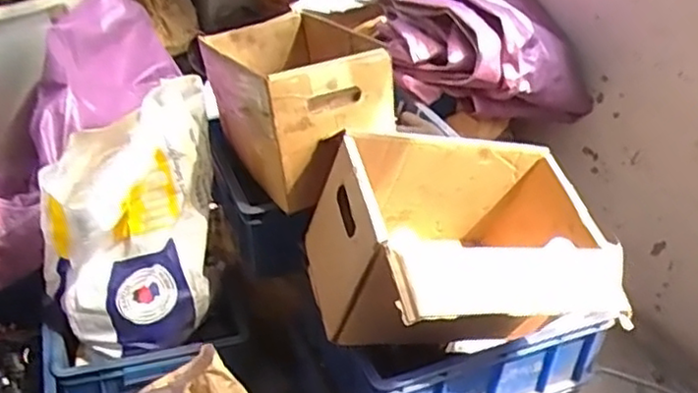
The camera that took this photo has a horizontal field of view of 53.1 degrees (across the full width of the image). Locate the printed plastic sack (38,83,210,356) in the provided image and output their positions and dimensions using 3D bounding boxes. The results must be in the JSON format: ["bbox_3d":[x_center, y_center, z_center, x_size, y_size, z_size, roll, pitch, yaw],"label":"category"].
[{"bbox_3d":[-0.318,0.047,1.022,0.246,0.338,0.193,-6,36,-15],"label":"printed plastic sack"}]

